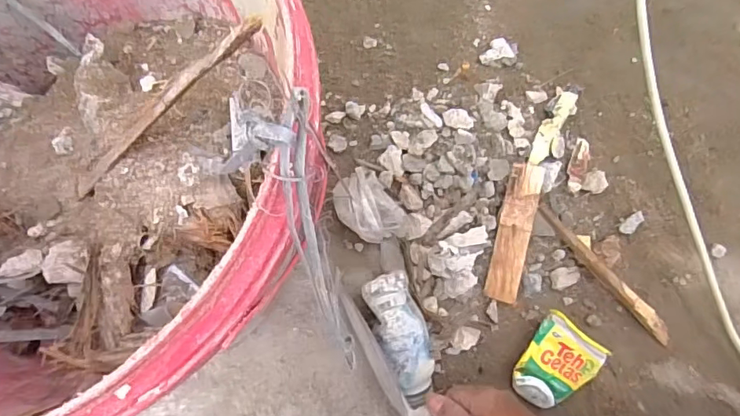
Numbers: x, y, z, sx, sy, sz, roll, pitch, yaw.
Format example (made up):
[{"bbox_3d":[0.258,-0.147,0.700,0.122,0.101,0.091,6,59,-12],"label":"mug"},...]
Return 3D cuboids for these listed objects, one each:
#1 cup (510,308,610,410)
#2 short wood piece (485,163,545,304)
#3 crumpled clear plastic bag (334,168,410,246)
[{"bbox_3d":[0.197,0.167,0.537,0.072,0.055,0.088,34,78,5],"label":"cup"},{"bbox_3d":[0.158,0.028,0.557,0.035,0.007,0.150,13,98,24],"label":"short wood piece"},{"bbox_3d":[-0.002,0.001,0.551,0.063,0.068,0.080,-23,79,-7],"label":"crumpled clear plastic bag"}]

